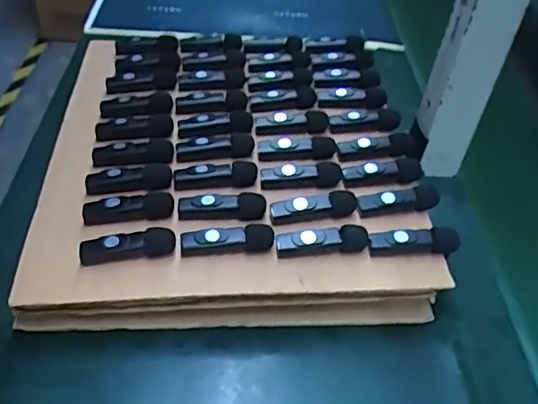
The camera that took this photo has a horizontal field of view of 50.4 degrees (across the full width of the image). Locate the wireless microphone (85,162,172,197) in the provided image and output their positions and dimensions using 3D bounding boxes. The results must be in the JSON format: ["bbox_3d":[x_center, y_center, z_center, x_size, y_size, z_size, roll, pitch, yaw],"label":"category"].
[{"bbox_3d":[-0.109,-0.018,0.444,0.065,0.018,0.020,-6,44,-15],"label":"wireless microphone"}]

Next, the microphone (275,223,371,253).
[{"bbox_3d":[0.037,0.025,0.402,0.064,0.014,0.013,-1,42,-5],"label":"microphone"}]

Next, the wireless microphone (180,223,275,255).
[{"bbox_3d":[-0.029,0.025,0.398,0.064,0.016,0.012,1,43,-8],"label":"wireless microphone"}]

